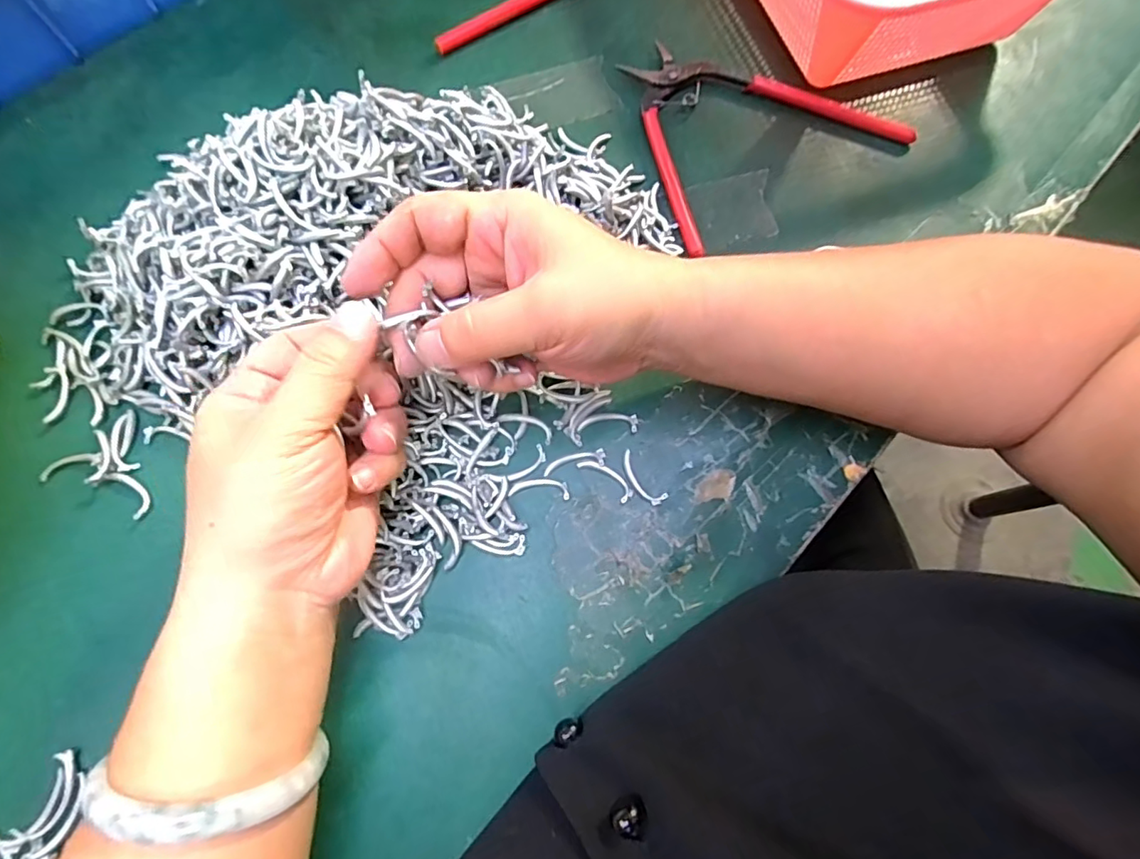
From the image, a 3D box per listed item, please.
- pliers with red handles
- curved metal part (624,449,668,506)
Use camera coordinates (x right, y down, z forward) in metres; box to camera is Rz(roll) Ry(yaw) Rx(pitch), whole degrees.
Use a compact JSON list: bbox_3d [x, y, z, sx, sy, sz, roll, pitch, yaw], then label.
[{"bbox_3d":[0.098,-0.183,0.326,0.149,0.010,0.128,-31,75,-9],"label":"pliers with red handles"},{"bbox_3d":[0.034,0.023,0.267,0.011,0.004,0.030,-38,76,-10],"label":"curved metal part"}]

